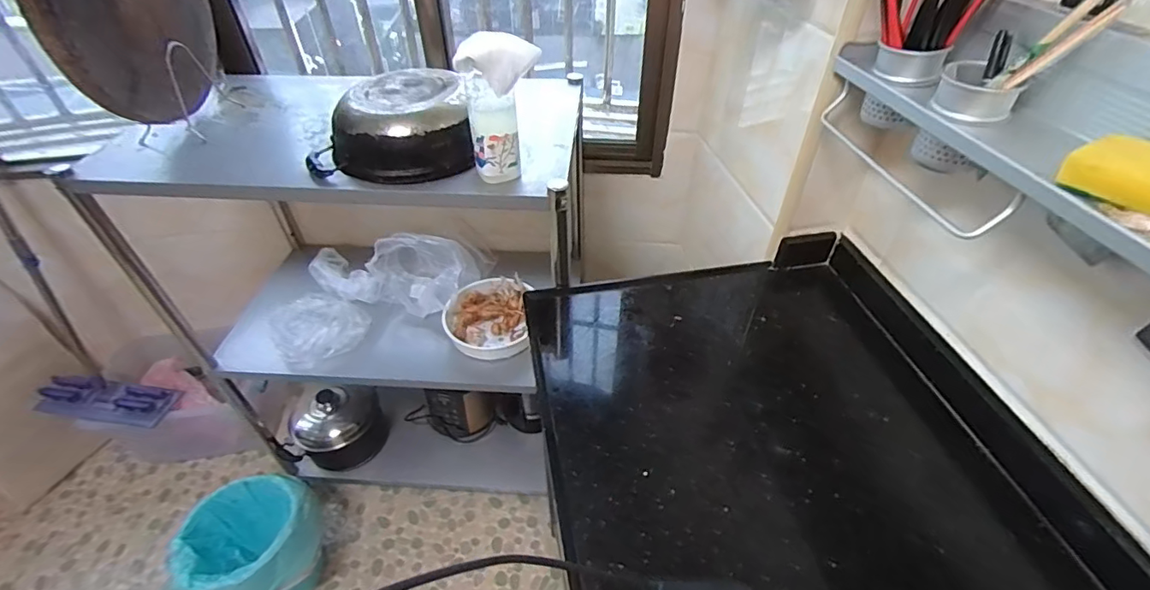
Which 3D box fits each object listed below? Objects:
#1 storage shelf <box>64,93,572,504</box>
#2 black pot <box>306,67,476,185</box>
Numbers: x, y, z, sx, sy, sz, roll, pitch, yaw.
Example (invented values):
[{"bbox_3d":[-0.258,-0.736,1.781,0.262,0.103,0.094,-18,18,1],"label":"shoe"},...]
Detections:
[{"bbox_3d":[-0.398,0.122,1.193,0.817,1.033,0.415,10,44,11],"label":"storage shelf"},{"bbox_3d":[-0.284,-0.265,0.803,0.237,0.095,0.205,-7,44,-7],"label":"black pot"}]

